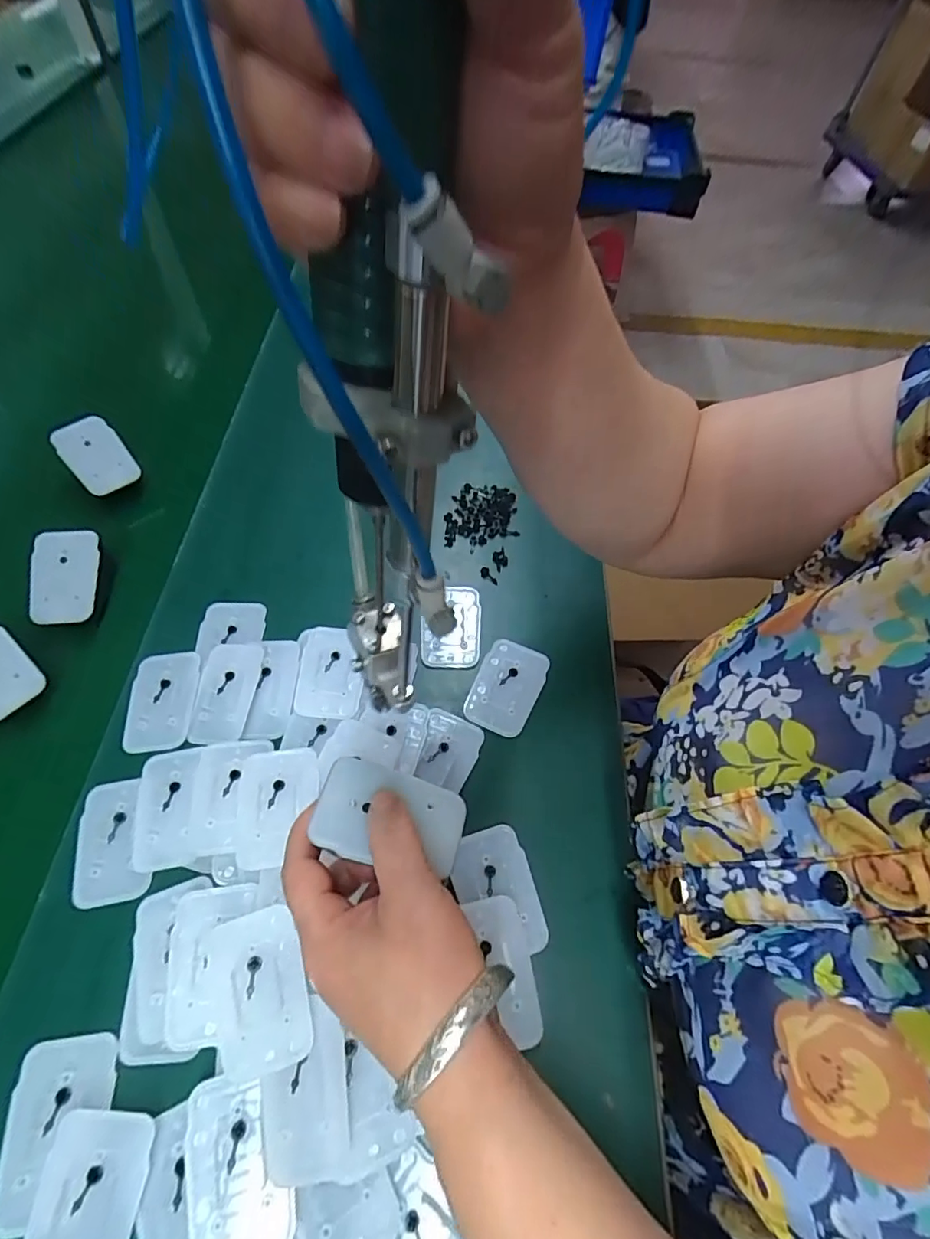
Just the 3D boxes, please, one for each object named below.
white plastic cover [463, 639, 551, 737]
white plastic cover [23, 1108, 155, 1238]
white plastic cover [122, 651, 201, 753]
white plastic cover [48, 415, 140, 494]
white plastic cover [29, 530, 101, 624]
[{"bbox_3d":[0.031,0.047,0.384,0.045,0.004,0.071,21,60,9],"label":"white plastic cover"},{"bbox_3d":[-0.171,0.265,0.239,0.043,0.010,0.069,8,59,0],"label":"white plastic cover"},{"bbox_3d":[-0.209,0.055,0.367,0.044,0.005,0.070,-4,60,-6],"label":"white plastic cover"},{"bbox_3d":[-0.320,-0.143,0.461,0.046,0.006,0.071,-40,88,-16],"label":"white plastic cover"},{"bbox_3d":[-0.296,-0.032,0.394,0.045,0.004,0.070,1,81,-7],"label":"white plastic cover"}]

